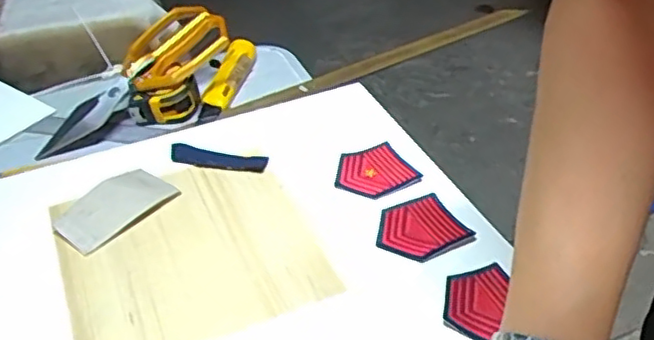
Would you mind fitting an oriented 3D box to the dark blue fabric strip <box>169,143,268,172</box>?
[{"bbox_3d":[-0.102,-0.011,0.605,0.093,0.009,0.027,7,41,10],"label":"dark blue fabric strip"}]

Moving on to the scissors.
[{"bbox_3d":[-0.201,-0.093,0.661,0.217,0.021,0.087,-42,52,-14],"label":"scissors"}]

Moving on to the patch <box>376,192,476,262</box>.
[{"bbox_3d":[0.075,0.047,0.529,0.068,0.005,0.064,-21,44,-21],"label":"patch"}]

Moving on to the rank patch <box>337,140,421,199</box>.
[{"bbox_3d":[0.041,0.001,0.587,0.069,0.007,0.062,-18,45,-18],"label":"rank patch"}]

